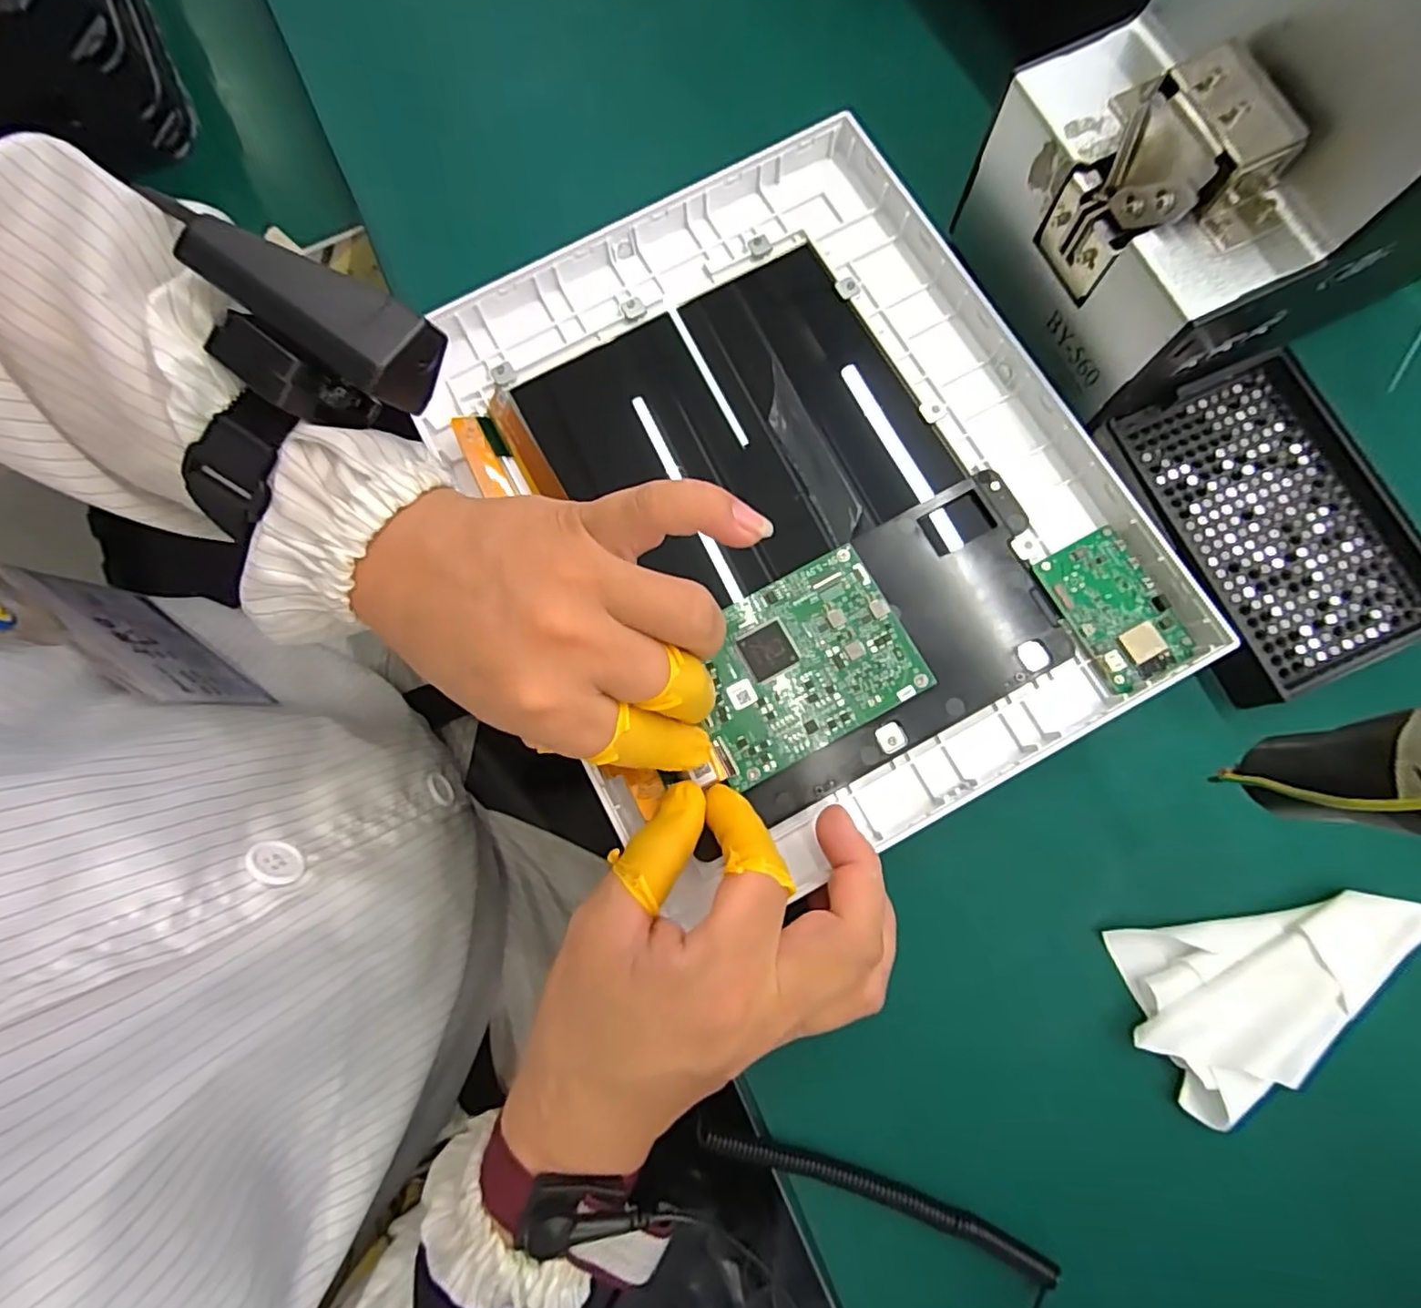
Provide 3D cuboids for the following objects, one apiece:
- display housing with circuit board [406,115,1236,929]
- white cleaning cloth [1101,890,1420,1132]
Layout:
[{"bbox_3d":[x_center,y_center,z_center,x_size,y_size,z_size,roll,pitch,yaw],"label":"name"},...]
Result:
[{"bbox_3d":[0.031,-0.071,0.280,0.244,0.022,0.305,-27,80,-4],"label":"display housing with circuit board"},{"bbox_3d":[0.222,0.136,0.243,0.111,0.016,0.067,-10,79,-1],"label":"white cleaning cloth"}]

